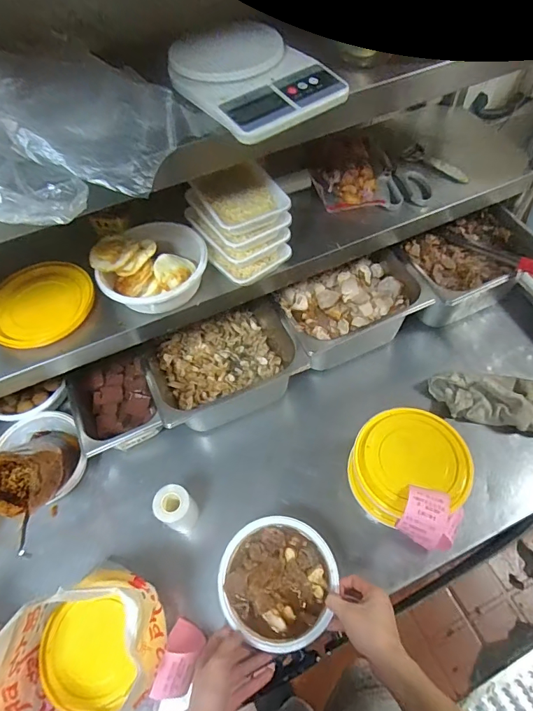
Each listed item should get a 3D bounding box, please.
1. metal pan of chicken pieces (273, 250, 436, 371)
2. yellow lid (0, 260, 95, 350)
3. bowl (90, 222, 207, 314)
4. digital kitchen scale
[{"bbox_3d":[0.158,-0.081,0.837,0.271,0.142,0.177,-24,59,-10],"label":"metal pan of chicken pieces"},{"bbox_3d":[-0.363,-0.085,0.669,0.151,0.026,0.161,-2,58,3],"label":"yellow lid"},{"bbox_3d":[-0.178,-0.140,0.659,0.165,0.068,0.150,-35,62,-16],"label":"bowl"},{"bbox_3d":[-0.022,-0.329,0.491,0.149,0.033,0.194,-34,61,-16],"label":"digital kitchen scale"}]

